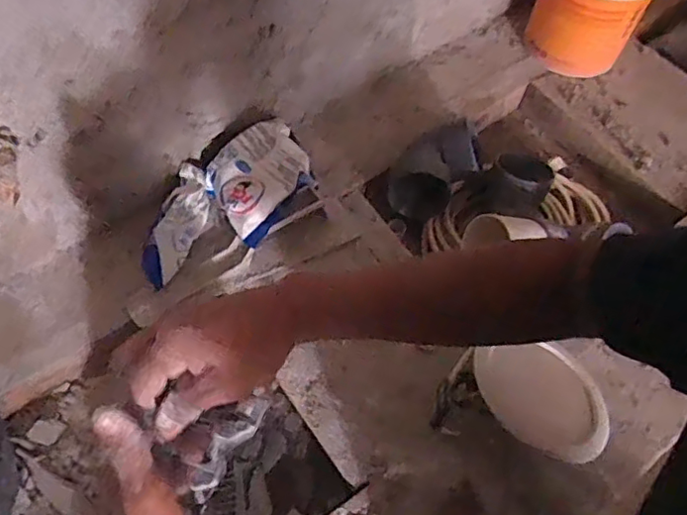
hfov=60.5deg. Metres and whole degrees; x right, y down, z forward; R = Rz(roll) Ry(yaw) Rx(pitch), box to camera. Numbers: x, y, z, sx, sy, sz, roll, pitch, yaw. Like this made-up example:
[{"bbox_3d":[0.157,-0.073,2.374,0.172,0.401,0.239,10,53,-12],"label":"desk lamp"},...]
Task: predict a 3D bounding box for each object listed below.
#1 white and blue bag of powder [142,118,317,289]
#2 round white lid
[{"bbox_3d":[-0.147,-0.068,0.715,0.219,0.077,0.155,-20,61,-12],"label":"white and blue bag of powder"},{"bbox_3d":[0.208,0.147,0.608,0.140,0.007,0.131,12,43,-12],"label":"round white lid"}]

